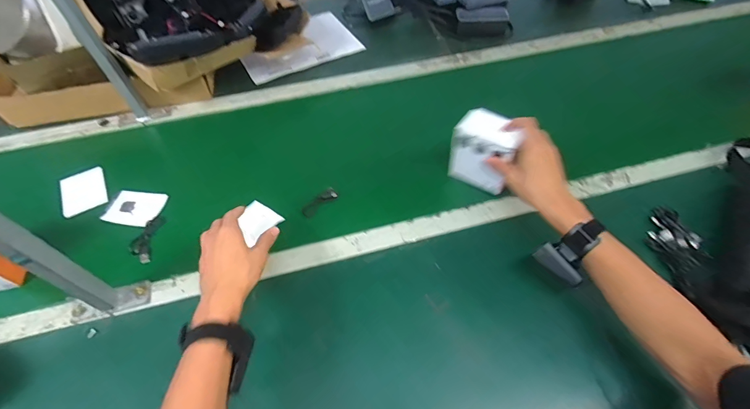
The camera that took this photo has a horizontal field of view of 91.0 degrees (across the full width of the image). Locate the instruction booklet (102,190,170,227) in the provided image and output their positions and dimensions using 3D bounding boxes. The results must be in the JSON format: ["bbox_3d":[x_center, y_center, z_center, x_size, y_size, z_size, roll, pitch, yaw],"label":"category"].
[{"bbox_3d":[-0.441,0.007,0.677,0.101,0.006,0.076,8,53,9],"label":"instruction booklet"}]

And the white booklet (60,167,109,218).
[{"bbox_3d":[-0.559,-0.025,0.705,0.078,0.007,0.102,-24,60,-13],"label":"white booklet"}]

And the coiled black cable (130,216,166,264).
[{"bbox_3d":[-0.390,0.056,0.630,0.033,0.008,0.094,-3,52,0],"label":"coiled black cable"}]

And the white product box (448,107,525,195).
[{"bbox_3d":[0.191,-0.097,0.649,0.102,0.118,0.070,22,57,19],"label":"white product box"}]

